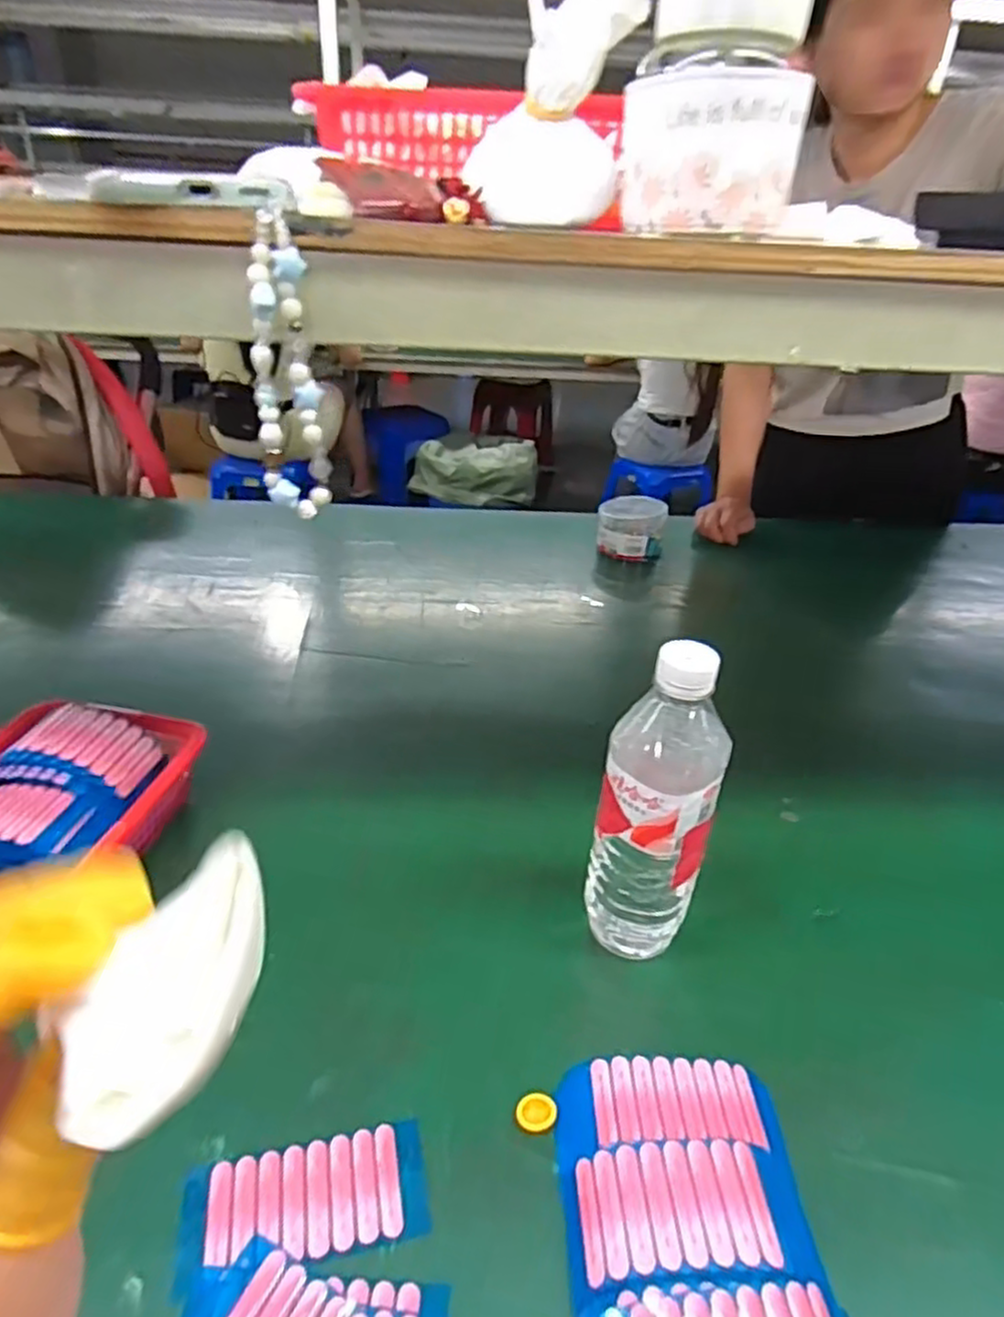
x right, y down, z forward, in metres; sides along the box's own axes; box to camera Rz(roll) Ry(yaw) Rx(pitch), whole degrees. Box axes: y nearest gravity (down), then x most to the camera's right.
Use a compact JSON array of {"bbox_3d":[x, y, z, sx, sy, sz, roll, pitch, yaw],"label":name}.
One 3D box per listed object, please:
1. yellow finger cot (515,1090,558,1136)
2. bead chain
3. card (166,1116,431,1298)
[{"bbox_3d":[0.020,0.252,0.401,0.022,0.004,0.022,0,31,0],"label":"yellow finger cot"},{"bbox_3d":[-0.096,-0.125,0.323,0.029,0.123,0.009,-8,34,-17],"label":"bead chain"},{"bbox_3d":[-0.098,0.274,0.364,0.116,0.012,0.053,-5,33,-14],"label":"card"}]

